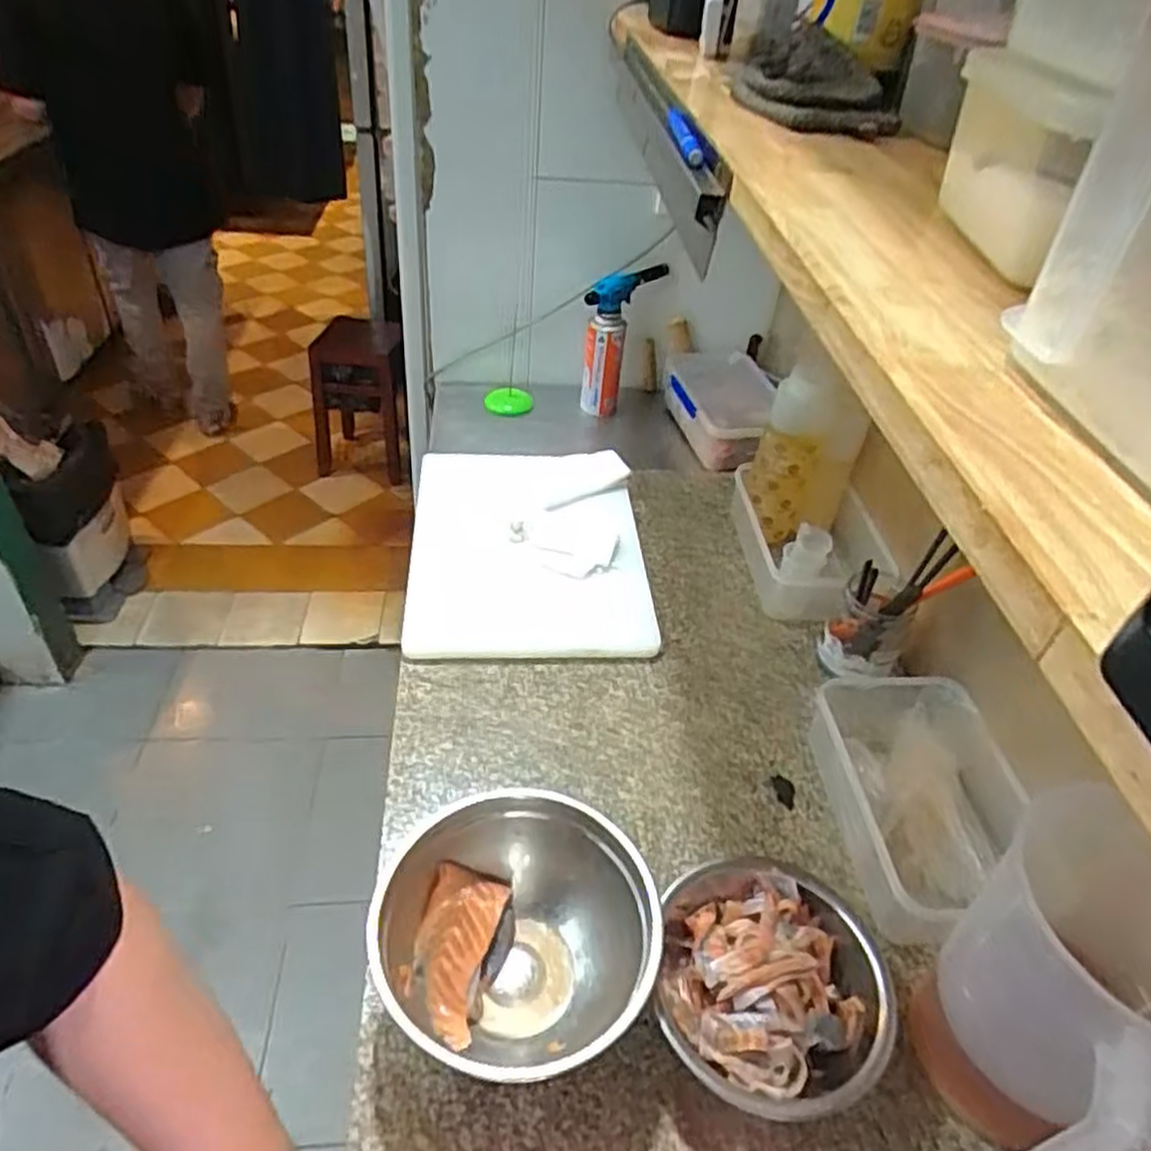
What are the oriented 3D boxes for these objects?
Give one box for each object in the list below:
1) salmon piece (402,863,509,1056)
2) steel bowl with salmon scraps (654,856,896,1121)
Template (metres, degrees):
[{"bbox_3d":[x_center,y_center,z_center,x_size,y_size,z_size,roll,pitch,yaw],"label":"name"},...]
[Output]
[{"bbox_3d":[-0.099,0.300,0.634,0.063,0.027,0.118,22,54,-3],"label":"salmon piece"},{"bbox_3d":[0.155,0.311,0.610,0.168,0.068,0.179,3,41,-3],"label":"steel bowl with salmon scraps"}]

